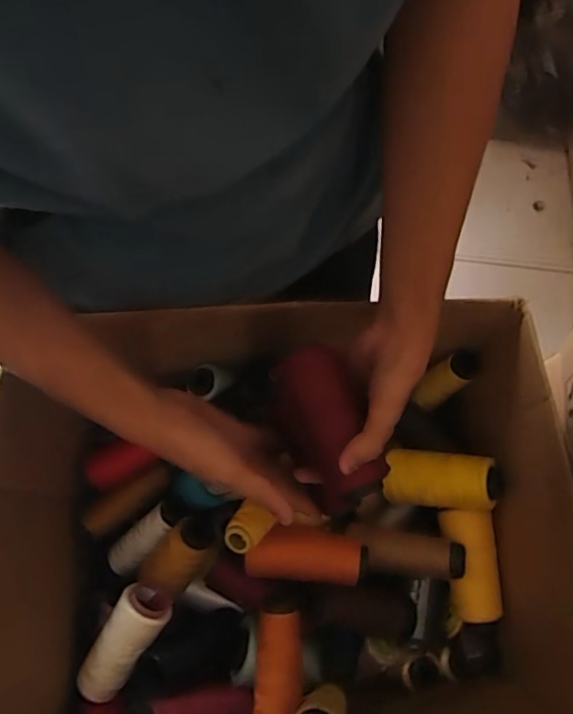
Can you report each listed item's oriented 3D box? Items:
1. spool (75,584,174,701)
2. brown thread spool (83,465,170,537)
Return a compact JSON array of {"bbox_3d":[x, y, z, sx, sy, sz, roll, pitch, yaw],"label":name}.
[{"bbox_3d":[-0.151,0.267,0.497,0.043,0.040,0.108,31,93,8],"label":"spool"},{"bbox_3d":[-0.165,0.148,0.557,0.094,0.036,0.025,-37,77,-13],"label":"brown thread spool"}]

